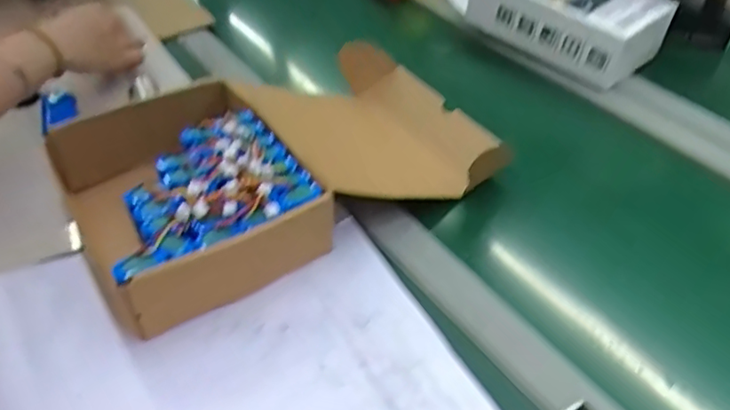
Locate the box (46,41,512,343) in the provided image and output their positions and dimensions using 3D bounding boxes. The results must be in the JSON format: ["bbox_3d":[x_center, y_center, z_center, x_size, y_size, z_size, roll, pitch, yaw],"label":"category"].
[{"bbox_3d":[-0.068,-0.058,0.552,0.374,0.080,0.219,-25,47,-24],"label":"box"}]

